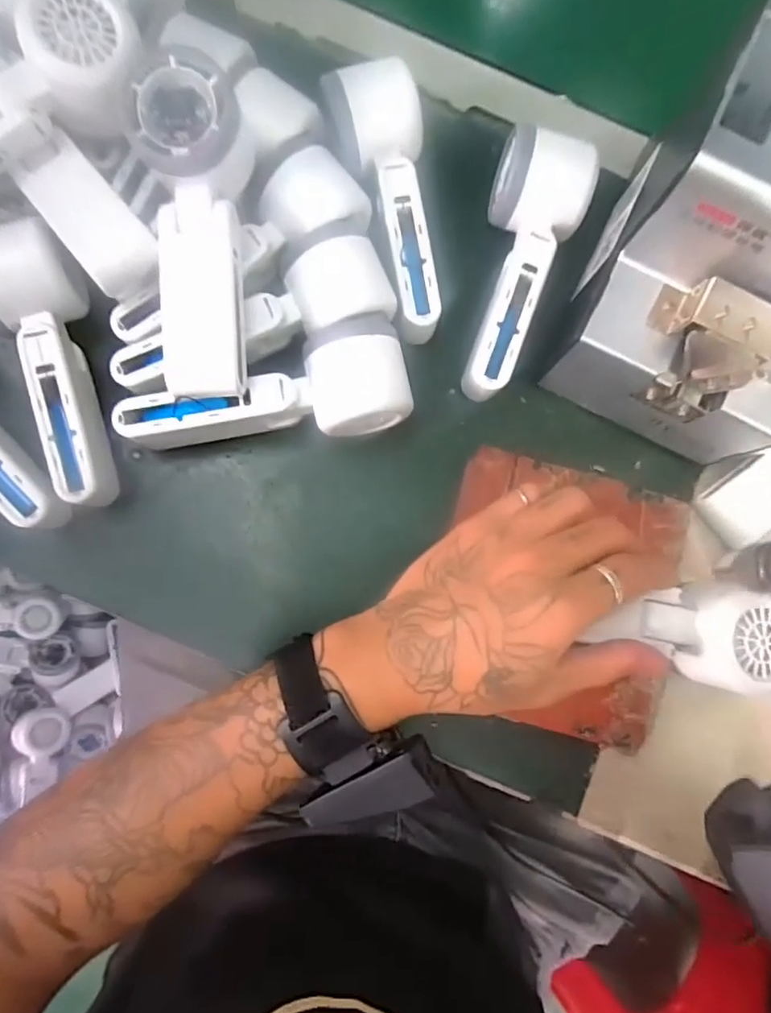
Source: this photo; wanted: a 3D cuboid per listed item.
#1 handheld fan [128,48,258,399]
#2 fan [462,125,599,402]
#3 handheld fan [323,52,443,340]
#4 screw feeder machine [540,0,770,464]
[{"bbox_3d":[-0.100,-0.144,0.314,0.048,0.047,0.163,0,99,-3],"label":"handheld fan"},{"bbox_3d":[0.085,-0.144,0.345,0.056,0.044,0.159,13,82,-1],"label":"fan"},{"bbox_3d":[-0.001,-0.183,0.353,0.058,0.055,0.155,-6,83,-4],"label":"handheld fan"},{"bbox_3d":[0.190,-0.133,0.310,0.120,0.138,0.164,25,82,0],"label":"screw feeder machine"}]

